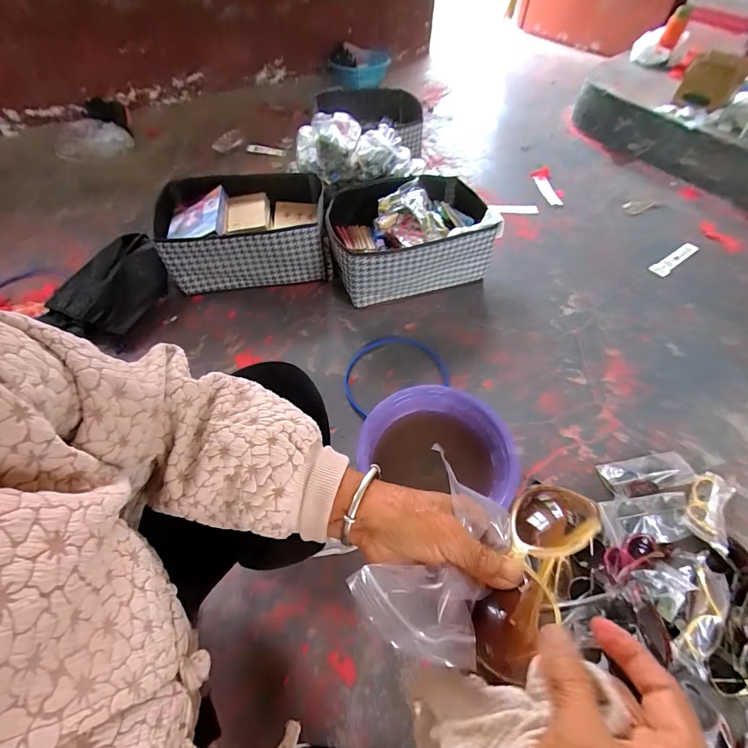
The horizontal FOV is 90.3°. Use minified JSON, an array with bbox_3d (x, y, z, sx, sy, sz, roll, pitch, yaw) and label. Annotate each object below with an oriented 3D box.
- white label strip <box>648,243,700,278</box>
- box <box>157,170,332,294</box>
[{"bbox_3d":[1.044,-0.397,1.294,0.248,0.006,0.052,-30,66,-20],"label":"white label strip"},{"bbox_3d":[-0.349,-0.406,1.067,0.424,0.191,0.313,-9,56,-8],"label":"box"}]

